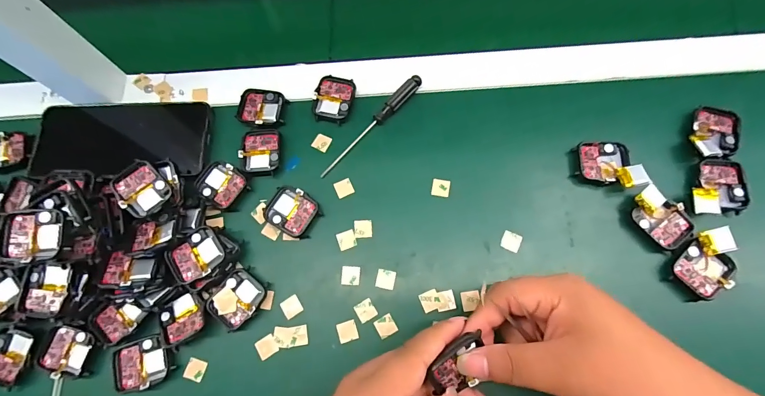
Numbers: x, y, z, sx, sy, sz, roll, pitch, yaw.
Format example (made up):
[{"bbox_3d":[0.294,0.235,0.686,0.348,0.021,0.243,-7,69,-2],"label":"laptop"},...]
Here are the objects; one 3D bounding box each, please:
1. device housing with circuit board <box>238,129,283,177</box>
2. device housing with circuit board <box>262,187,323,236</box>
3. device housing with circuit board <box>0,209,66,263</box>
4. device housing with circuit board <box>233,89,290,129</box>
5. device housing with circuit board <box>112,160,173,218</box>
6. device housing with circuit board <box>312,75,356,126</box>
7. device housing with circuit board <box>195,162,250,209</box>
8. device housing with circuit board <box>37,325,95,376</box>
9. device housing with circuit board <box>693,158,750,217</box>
[{"bbox_3d":[-0.114,-0.044,0.335,0.036,0.007,0.046,-2,73,2],"label":"device housing with circuit board"},{"bbox_3d":[-0.082,0.011,0.318,0.044,0.011,0.038,35,78,12],"label":"device housing with circuit board"},{"bbox_3d":[-0.252,0.027,0.259,0.039,0.012,0.036,-3,71,0],"label":"device housing with circuit board"},{"bbox_3d":[-0.117,-0.087,0.349,0.045,0.009,0.040,5,73,4],"label":"device housing with circuit board"},{"bbox_3d":[-0.204,-0.009,0.300,0.037,0.010,0.045,-43,88,-12],"label":"device housing with circuit board"},{"bbox_3d":[-0.048,-0.096,0.348,0.037,0.013,0.044,12,74,6],"label":"device housing with circuit board"},{"bbox_3d":[-0.147,-0.012,0.328,0.039,0.011,0.036,39,79,13],"label":"device housing with circuit board"},{"bbox_3d":[-0.257,0.124,0.292,0.037,0.007,0.035,8,74,5],"label":"device housing with circuit board"},{"bbox_3d":[0.283,-0.010,0.304,0.046,0.014,0.050,4,73,4],"label":"device housing with circuit board"}]

